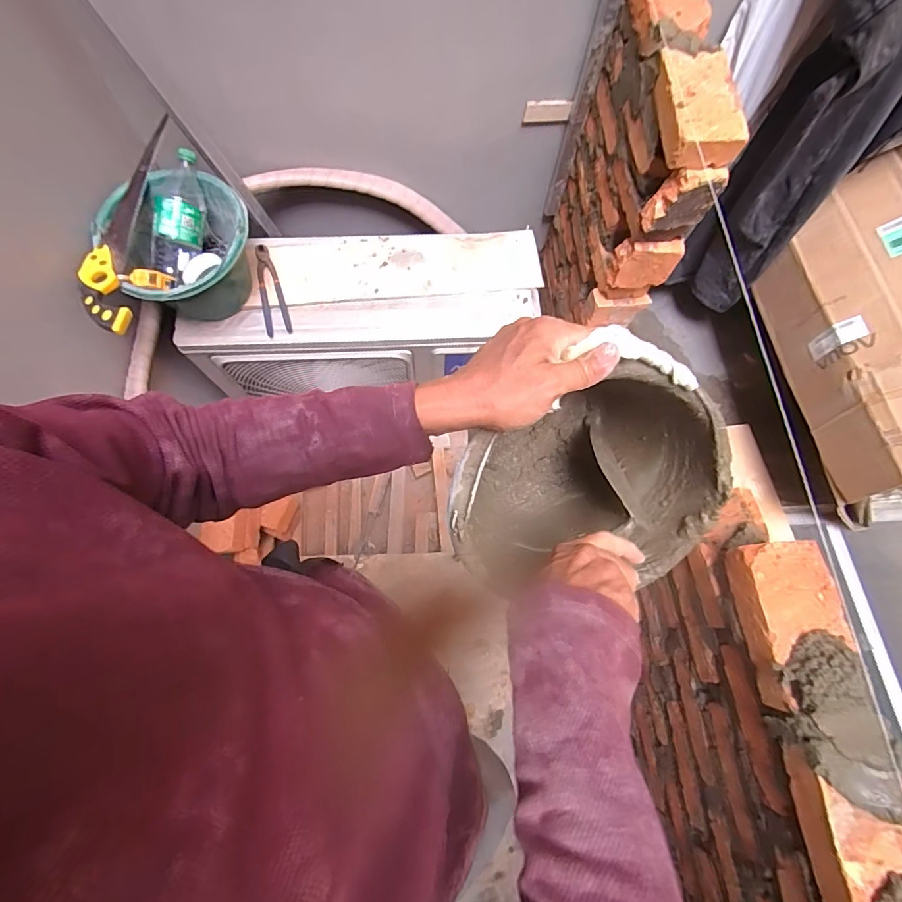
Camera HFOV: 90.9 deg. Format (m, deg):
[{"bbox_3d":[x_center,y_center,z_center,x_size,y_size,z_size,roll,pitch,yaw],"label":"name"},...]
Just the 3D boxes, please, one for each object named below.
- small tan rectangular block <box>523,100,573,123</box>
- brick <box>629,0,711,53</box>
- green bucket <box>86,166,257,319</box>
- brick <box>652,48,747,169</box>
[{"bbox_3d":[0.222,-0.781,1.025,0.107,0.048,0.012,-2,72,-3],"label":"small tan rectangular block"},{"bbox_3d":[0.362,-0.727,0.732,0.102,0.040,0.178,-4,72,-3],"label":"brick"},{"bbox_3d":[-0.510,-0.380,0.897,0.245,0.211,0.252,1,71,-2],"label":"green bucket"},{"bbox_3d":[0.371,-0.520,0.674,0.101,0.046,0.181,0,71,-2],"label":"brick"}]

